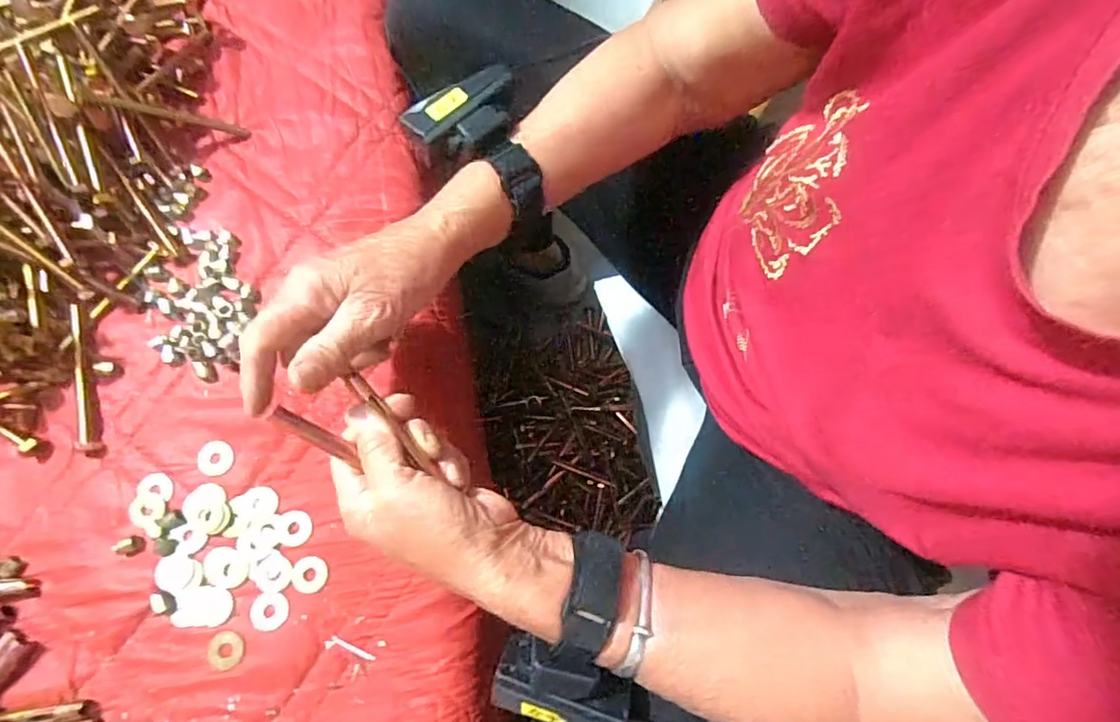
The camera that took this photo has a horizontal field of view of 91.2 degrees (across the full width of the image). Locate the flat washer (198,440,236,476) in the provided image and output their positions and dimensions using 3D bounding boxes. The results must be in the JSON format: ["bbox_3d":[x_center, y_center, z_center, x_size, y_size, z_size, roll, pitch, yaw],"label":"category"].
[{"bbox_3d":[-0.230,0.064,0.365,0.024,0.004,0.023,1,74,-2],"label":"flat washer"}]

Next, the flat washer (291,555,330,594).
[{"bbox_3d":[-0.159,0.136,0.348,0.023,0.004,0.022,1,74,-2],"label":"flat washer"}]

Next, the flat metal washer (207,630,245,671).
[{"bbox_3d":[-0.203,0.175,0.331,0.021,0.004,0.021,1,74,-2],"label":"flat metal washer"}]

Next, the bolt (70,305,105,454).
[{"bbox_3d":[-0.326,0.013,0.372,0.013,0.011,0.105,-17,75,-7],"label":"bolt"}]

